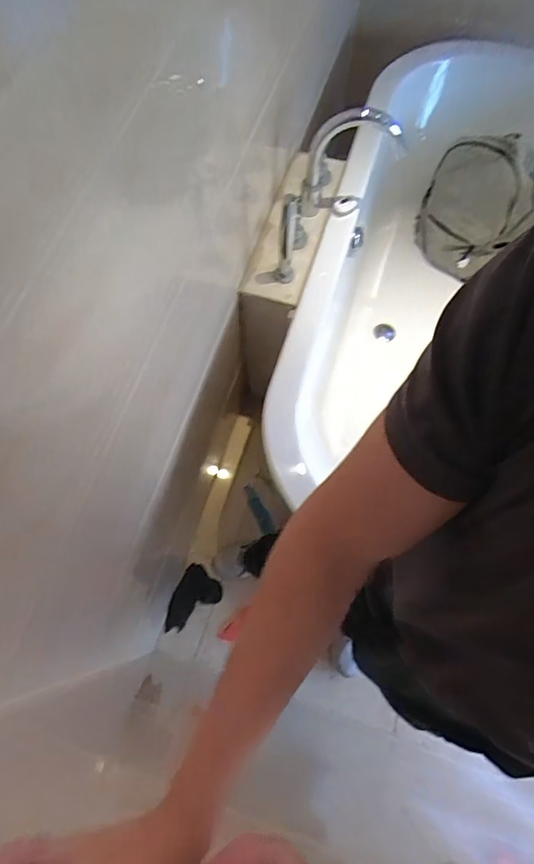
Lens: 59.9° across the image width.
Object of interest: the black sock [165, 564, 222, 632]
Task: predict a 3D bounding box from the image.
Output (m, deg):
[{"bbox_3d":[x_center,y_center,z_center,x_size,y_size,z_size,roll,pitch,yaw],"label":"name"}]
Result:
[{"bbox_3d":[-0.233,0.507,1.389,0.125,0.026,0.193,39,73,13],"label":"black sock"}]

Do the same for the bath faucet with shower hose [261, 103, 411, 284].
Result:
[{"bbox_3d":[0.130,-0.546,1.086,0.196,0.276,0.381,26,71,9],"label":"bath faucet with shower hose"}]

